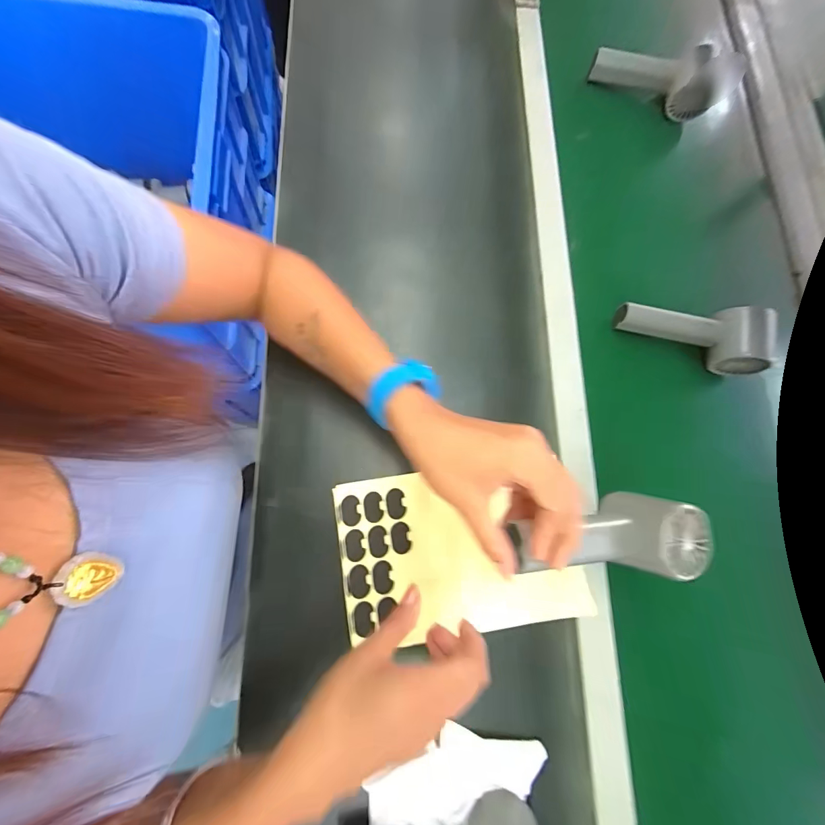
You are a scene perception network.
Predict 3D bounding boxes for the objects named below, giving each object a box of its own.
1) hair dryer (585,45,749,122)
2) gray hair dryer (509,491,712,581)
[{"bbox_3d":[0.330,-0.445,0.496,0.173,0.053,0.051,24,76,1],"label":"hair dryer"},{"bbox_3d":[0.138,0.090,0.274,0.158,0.045,0.058,1,74,-13],"label":"gray hair dryer"}]

